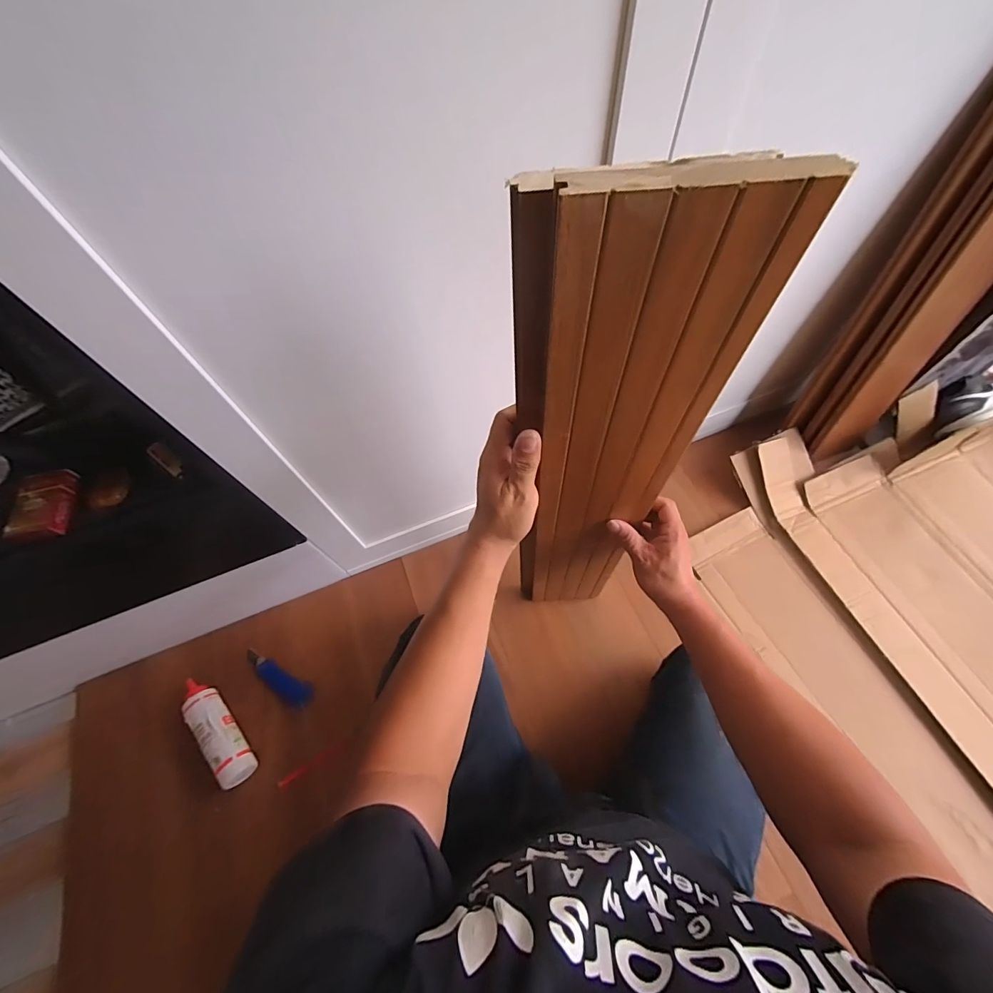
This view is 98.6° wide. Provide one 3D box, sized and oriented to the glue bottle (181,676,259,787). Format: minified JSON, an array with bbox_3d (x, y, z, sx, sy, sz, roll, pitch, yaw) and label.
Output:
[{"bbox_3d":[-0.507,0.417,0.774,0.053,0.056,0.215,-40,67,-16],"label":"glue bottle"}]

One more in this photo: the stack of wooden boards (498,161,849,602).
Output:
[{"bbox_3d":[0.114,0.014,0.511,0.158,0.712,0.032,-3,63,4],"label":"stack of wooden boards"}]

